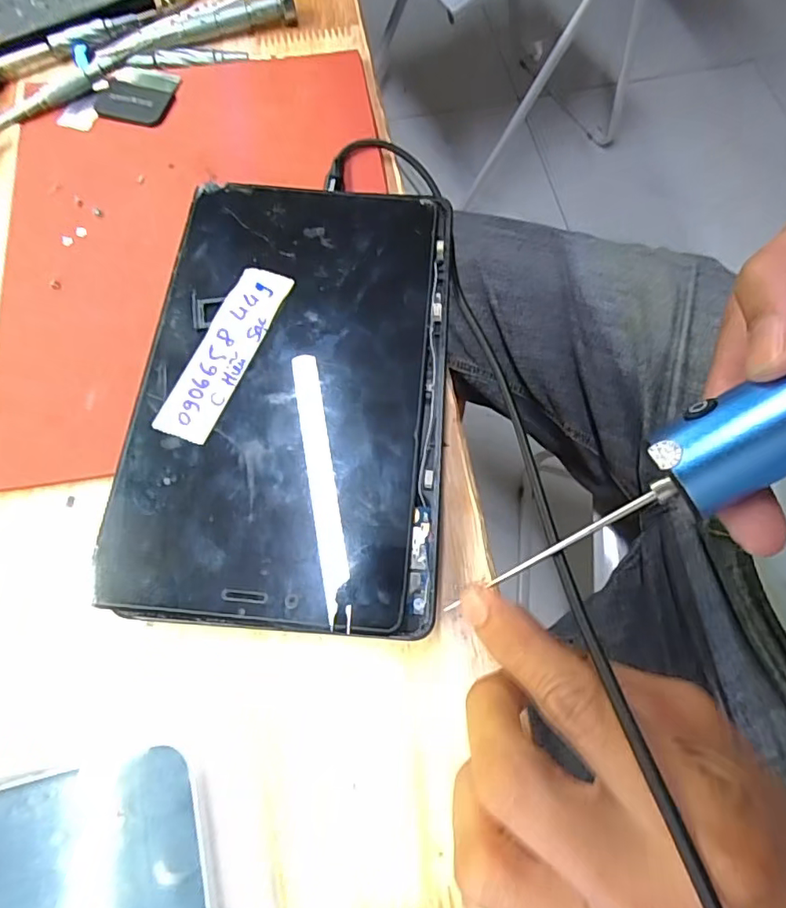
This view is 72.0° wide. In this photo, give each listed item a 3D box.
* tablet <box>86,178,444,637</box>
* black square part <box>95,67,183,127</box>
[{"bbox_3d":[-0.042,-0.032,0.233,0.128,0.011,0.204,3,68,3],"label":"tablet"},{"bbox_3d":[-0.144,-0.200,0.302,0.042,0.005,0.038,12,69,6],"label":"black square part"}]

